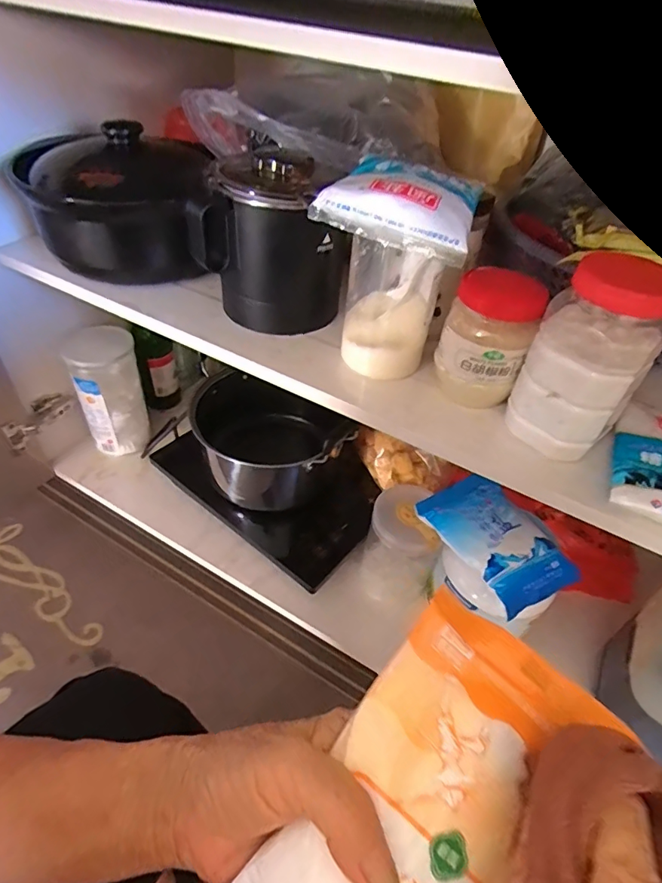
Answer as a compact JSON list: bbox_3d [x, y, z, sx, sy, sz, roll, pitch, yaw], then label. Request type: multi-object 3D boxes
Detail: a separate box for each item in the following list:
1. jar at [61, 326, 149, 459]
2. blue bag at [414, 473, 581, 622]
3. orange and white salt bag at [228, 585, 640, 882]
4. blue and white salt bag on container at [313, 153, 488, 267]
[{"bbox_3d":[-0.363,-0.076,0.816,0.095,0.204,0.092,3,44,-3],"label":"jar"},{"bbox_3d":[0.191,0.108,0.575,0.109,0.022,0.170,-17,49,-22],"label":"blue bag"},{"bbox_3d":[0.036,0.158,0.202,0.097,0.033,0.169,27,73,20],"label":"orange and white salt bag"},{"bbox_3d":[0.058,-0.185,0.383,0.114,0.030,0.108,18,45,12],"label":"blue and white salt bag on container"}]

